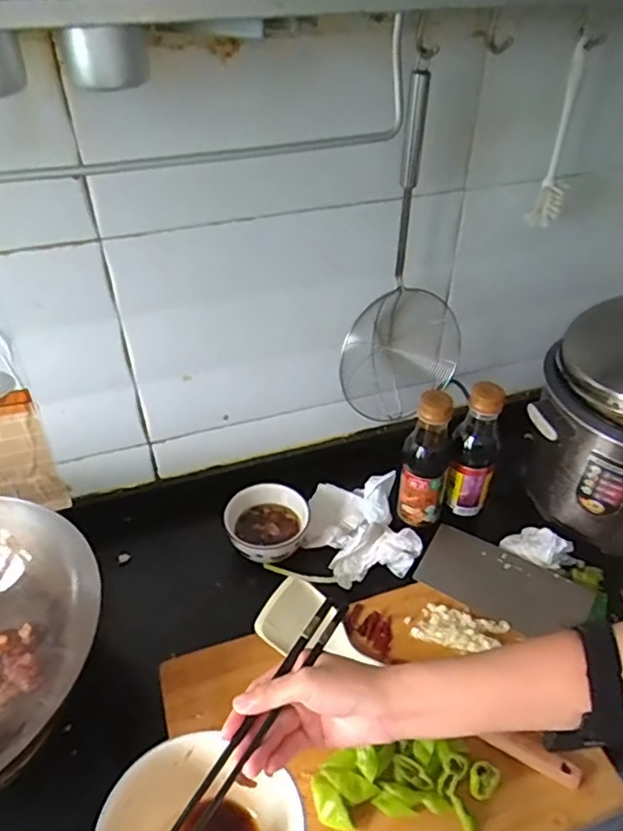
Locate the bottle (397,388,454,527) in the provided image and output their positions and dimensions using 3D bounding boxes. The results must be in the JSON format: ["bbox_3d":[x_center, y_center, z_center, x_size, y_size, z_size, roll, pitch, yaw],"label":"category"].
[{"bbox_3d":[0.159,0.057,0.820,0.063,0.205,0.068,10,40,12],"label":"bottle"}]

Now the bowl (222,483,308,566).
[{"bbox_3d":[-0.066,0.154,0.857,0.113,0.050,0.103,0,39,0],"label":"bowl"}]

